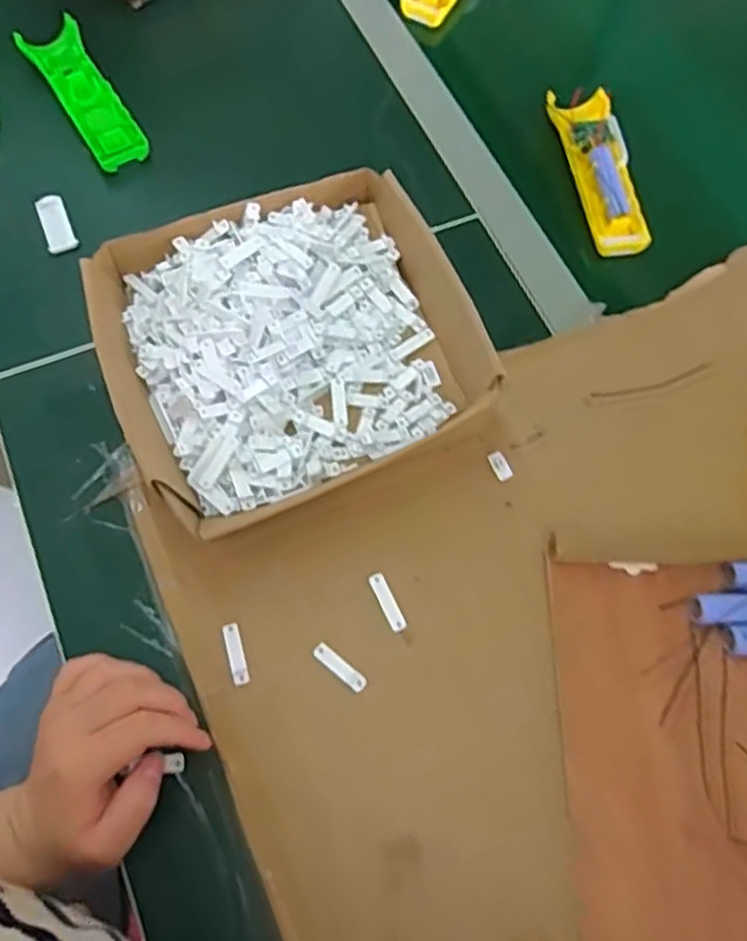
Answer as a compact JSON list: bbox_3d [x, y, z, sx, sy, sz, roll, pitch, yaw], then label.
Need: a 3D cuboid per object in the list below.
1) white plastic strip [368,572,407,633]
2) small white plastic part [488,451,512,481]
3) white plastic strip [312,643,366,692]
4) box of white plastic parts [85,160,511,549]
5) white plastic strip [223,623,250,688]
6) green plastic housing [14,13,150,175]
[{"bbox_3d":[0.009,0.083,0.485,0.011,0.005,0.038,-23,68,-10],"label":"white plastic strip"},{"bbox_3d":[0.088,-0.003,0.530,0.010,0.006,0.021,-23,68,-10],"label":"small white plastic part"},{"bbox_3d":[-0.021,0.121,0.471,0.038,0.004,0.010,37,71,15],"label":"white plastic strip"},{"bbox_3d":[-0.053,-0.094,0.538,0.252,0.052,0.221,-27,69,-12],"label":"box of white plastic parts"},{"bbox_3d":[-0.085,0.113,0.473,0.010,0.005,0.038,-14,67,-7],"label":"white plastic strip"},{"bbox_3d":[-0.245,-0.319,0.647,0.049,0.020,0.156,-28,70,-15],"label":"green plastic housing"}]

